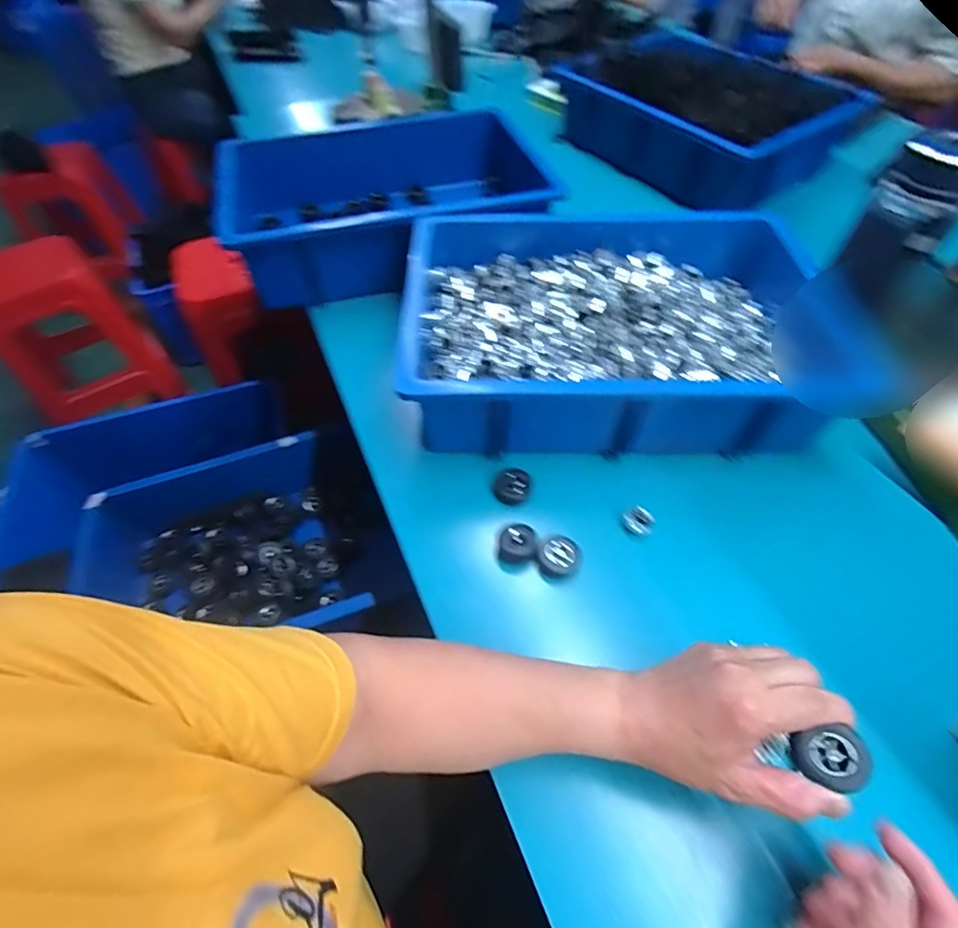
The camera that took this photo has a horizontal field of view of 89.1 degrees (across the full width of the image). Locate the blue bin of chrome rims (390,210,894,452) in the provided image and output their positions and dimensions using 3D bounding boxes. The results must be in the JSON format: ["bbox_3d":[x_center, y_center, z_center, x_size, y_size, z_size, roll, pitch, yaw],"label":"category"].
[{"bbox_3d":[0.145,-0.158,0.548,0.432,0.115,0.324,-4,54,1],"label":"blue bin of chrome rims"}]

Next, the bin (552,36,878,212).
[{"bbox_3d":[0.395,-0.651,0.868,0.316,0.109,0.468,-24,56,-14],"label":"bin"}]

